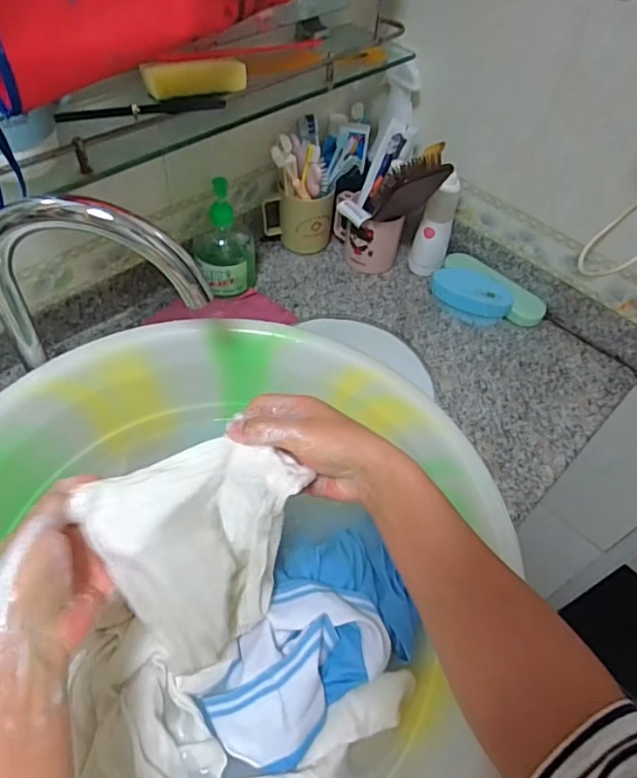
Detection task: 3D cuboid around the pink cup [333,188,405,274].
[{"bbox_3d":[0.076,-0.242,0.843,0.082,0.096,0.100,-13,55,-15],"label":"pink cup"}]

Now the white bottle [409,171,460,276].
[{"bbox_3d":[0.173,-0.237,0.811,0.053,0.152,0.050,15,53,6],"label":"white bottle"}]

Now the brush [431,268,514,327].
[{"bbox_3d":[0.217,-0.136,0.792,0.120,0.051,0.068,33,57,19],"label":"brush"}]

